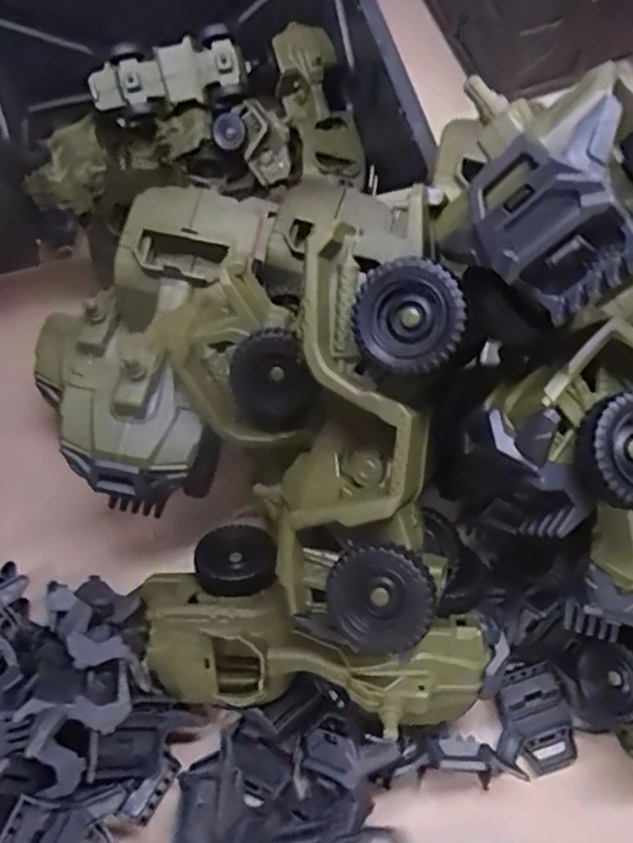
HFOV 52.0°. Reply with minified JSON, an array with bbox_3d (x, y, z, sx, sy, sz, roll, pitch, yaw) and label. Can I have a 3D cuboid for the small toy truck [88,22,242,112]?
[{"bbox_3d":[-0.186,-0.426,0.802,0.179,0.050,0.067,-13,104,-2],"label":"small toy truck"}]

